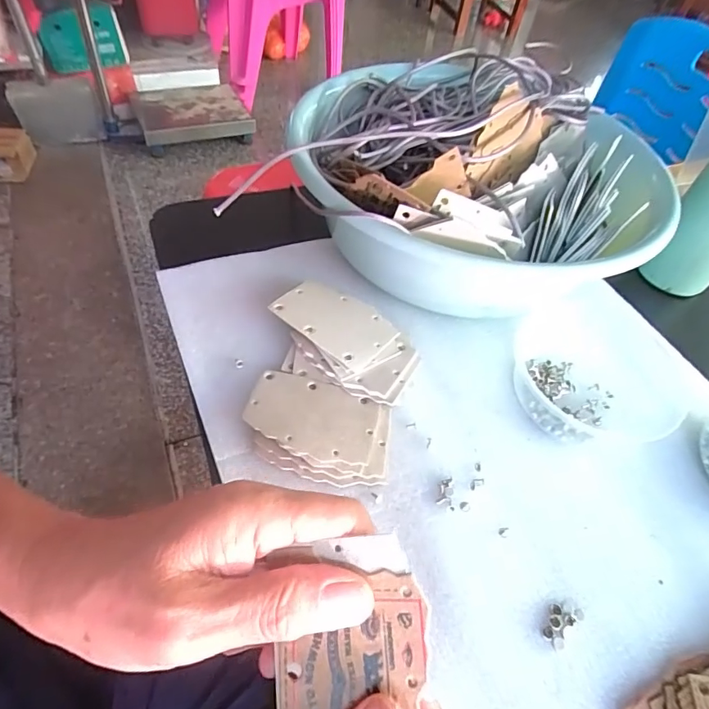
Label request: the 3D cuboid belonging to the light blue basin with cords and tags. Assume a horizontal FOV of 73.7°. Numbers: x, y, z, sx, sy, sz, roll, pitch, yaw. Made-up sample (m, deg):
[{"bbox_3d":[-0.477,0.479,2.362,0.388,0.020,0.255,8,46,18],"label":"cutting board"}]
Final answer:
[{"bbox_3d":[0.090,-0.154,0.387,0.275,0.095,0.286,1,53,-7],"label":"light blue basin with cords and tags"}]

